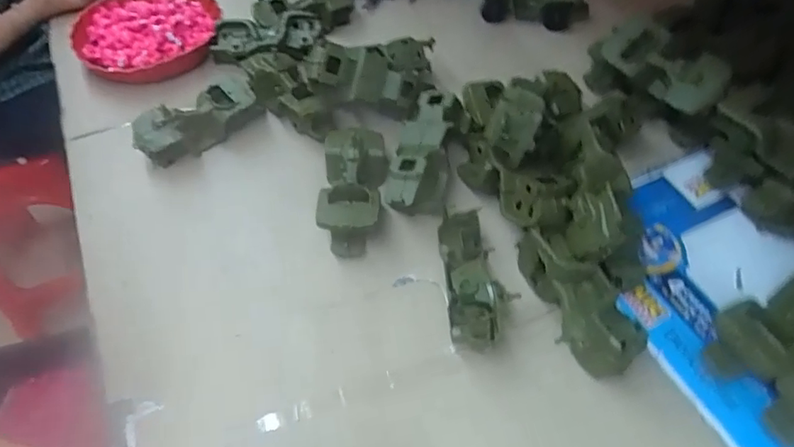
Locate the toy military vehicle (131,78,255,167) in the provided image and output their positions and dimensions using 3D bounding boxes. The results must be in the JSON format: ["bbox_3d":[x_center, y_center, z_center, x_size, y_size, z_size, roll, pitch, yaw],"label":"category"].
[{"bbox_3d":[-0.295,-0.151,0.805,0.178,0.065,0.071,-35,60,-23],"label":"toy military vehicle"}]

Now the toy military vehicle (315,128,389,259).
[{"bbox_3d":[-0.057,-0.047,0.718,0.083,0.057,0.182,0,53,1],"label":"toy military vehicle"}]

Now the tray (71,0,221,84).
[{"bbox_3d":[-0.430,-0.330,0.953,0.247,0.052,0.228,-19,55,-13],"label":"tray"}]

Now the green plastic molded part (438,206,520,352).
[{"bbox_3d":[0.093,0.065,0.650,0.075,0.038,0.176,-4,53,-2],"label":"green plastic molded part"}]

